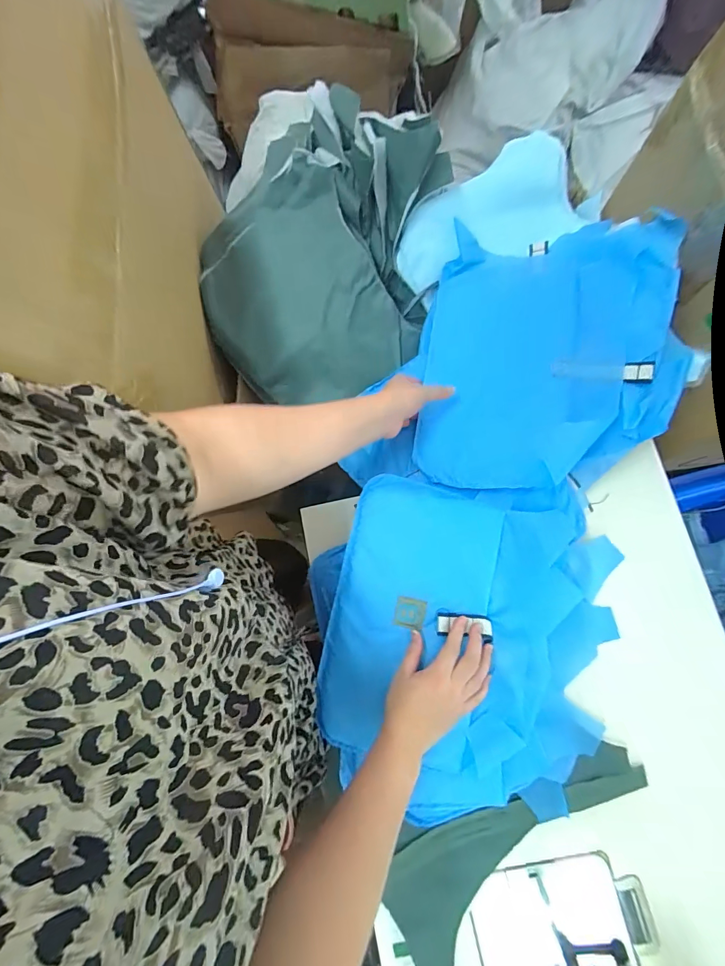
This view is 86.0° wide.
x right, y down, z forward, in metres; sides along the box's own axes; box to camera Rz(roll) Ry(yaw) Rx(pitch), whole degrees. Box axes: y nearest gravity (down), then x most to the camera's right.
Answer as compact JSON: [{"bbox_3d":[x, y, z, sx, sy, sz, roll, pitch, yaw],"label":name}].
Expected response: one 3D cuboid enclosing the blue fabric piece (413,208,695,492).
[{"bbox_3d":[0.251,-0.181,0.529,0.325,0.094,0.396,5,80,17],"label":"blue fabric piece"}]

